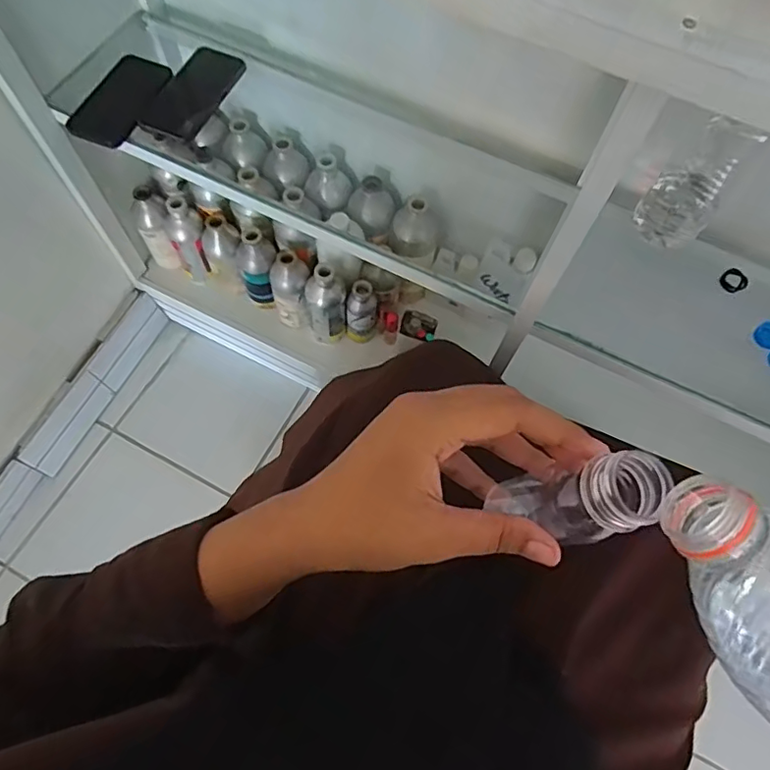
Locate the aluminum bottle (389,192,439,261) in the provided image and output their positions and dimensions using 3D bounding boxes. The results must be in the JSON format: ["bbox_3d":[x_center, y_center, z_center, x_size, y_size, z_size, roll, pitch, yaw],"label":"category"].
[{"bbox_3d":[0.053,-0.276,0.941,0.084,0.089,0.080,1,66,-3],"label":"aluminum bottle"}]

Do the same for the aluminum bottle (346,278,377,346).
[{"bbox_3d":[-0.043,-0.131,1.010,0.054,0.148,0.046,7,66,0],"label":"aluminum bottle"}]

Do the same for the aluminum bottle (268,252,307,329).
[{"bbox_3d":[-0.169,-0.170,0.995,0.061,0.165,0.061,-13,68,-9],"label":"aluminum bottle"}]

